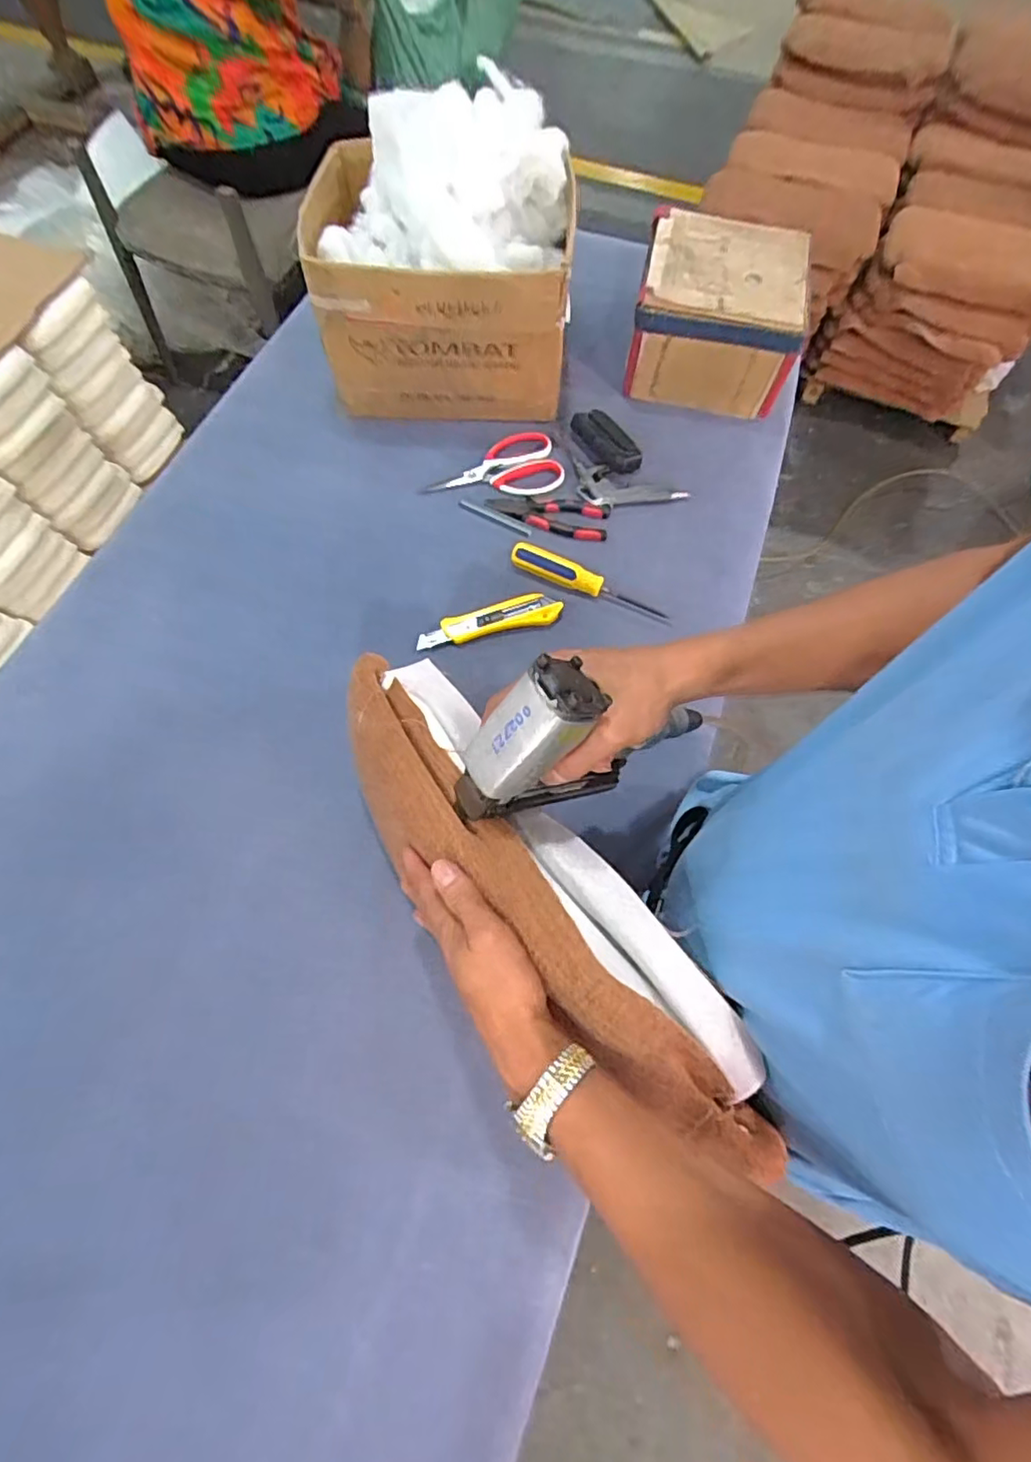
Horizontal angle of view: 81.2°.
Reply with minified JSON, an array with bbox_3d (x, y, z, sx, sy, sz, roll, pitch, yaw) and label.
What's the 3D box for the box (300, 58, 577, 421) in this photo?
[{"bbox_3d":[-0.089,-0.553,0.732,0.306,0.281,0.226,5,66,1],"label":"box"}]

